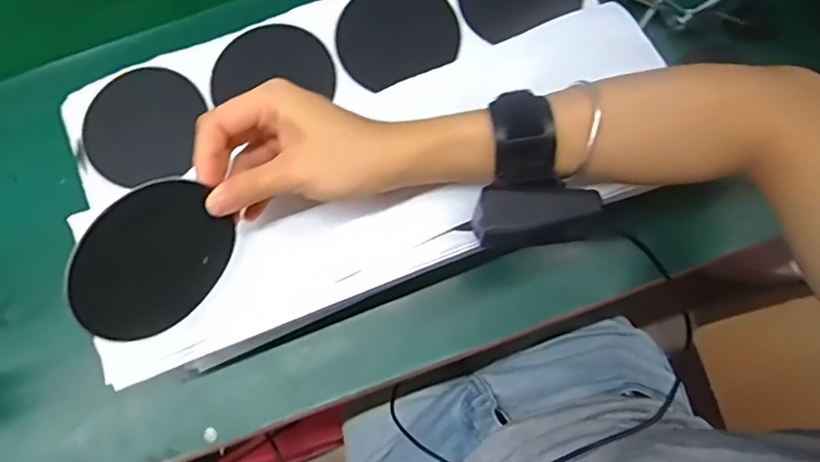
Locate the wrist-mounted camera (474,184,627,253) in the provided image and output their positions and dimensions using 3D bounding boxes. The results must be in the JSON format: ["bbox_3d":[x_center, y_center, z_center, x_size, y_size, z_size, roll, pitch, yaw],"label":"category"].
[{"bbox_3d":[0.079,-0.007,0.327,0.084,0.026,0.035,-1,77,0],"label":"wrist-mounted camera"}]

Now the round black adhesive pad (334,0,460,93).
[{"bbox_3d":[-0.012,-0.154,0.440,0.091,0.005,0.082,-22,77,-5],"label":"round black adhesive pad"}]

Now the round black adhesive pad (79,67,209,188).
[{"bbox_3d":[-0.204,-0.079,0.429,0.086,0.008,0.089,0,77,0],"label":"round black adhesive pad"}]

